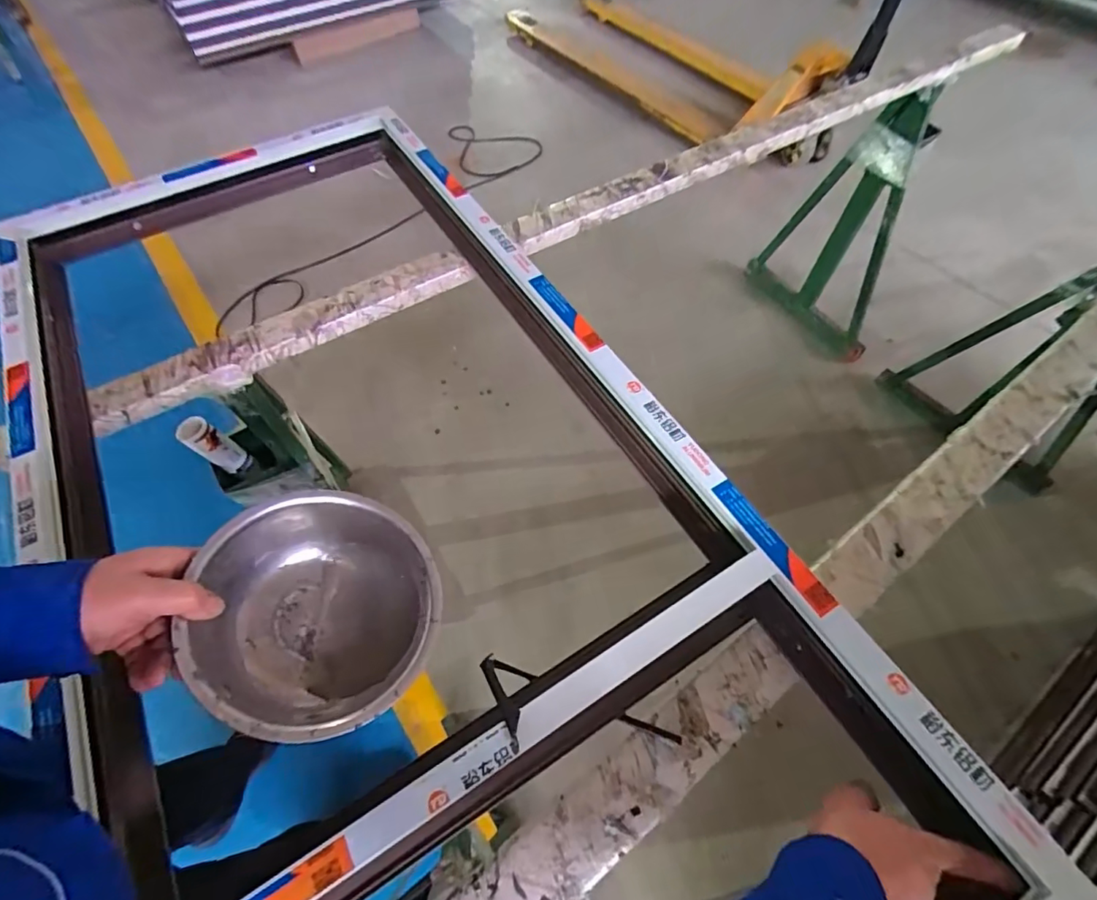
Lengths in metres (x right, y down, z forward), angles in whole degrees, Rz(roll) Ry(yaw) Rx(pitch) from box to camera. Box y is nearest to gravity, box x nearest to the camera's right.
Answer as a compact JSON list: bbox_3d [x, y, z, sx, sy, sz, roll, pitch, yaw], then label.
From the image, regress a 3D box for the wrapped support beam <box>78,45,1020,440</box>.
[{"bbox_3d":[0.228,-0.515,0.968,1.922,0.060,0.075,-29,63,-16],"label":"wrapped support beam"}]

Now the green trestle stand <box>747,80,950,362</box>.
[{"bbox_3d":[0.922,-0.664,1.551,0.130,0.715,0.479,-32,64,-17],"label":"green trestle stand"}]

